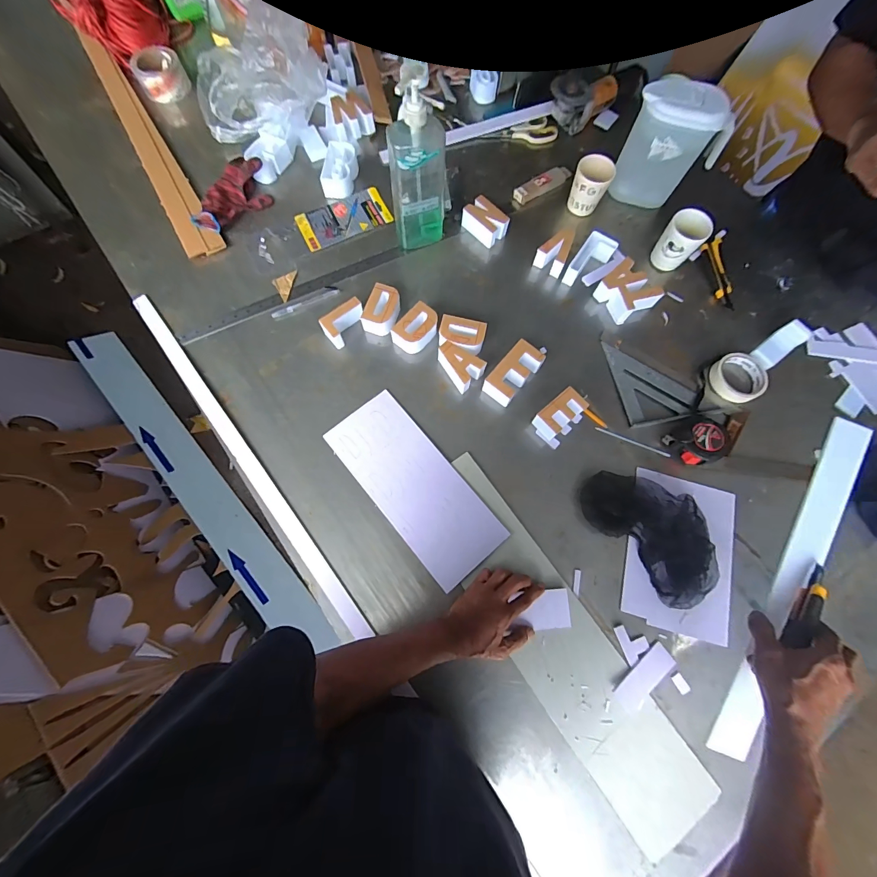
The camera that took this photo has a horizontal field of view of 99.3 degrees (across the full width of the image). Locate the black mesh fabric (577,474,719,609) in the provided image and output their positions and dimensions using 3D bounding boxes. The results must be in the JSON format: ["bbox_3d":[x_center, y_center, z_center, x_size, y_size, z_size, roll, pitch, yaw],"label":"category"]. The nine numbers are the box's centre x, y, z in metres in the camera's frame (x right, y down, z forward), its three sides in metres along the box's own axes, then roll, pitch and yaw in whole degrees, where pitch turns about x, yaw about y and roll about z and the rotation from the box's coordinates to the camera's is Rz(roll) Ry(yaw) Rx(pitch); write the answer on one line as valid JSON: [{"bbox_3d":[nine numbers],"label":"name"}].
[{"bbox_3d":[0.358,0.145,0.612,0.149,0.038,0.246,-38,78,-11],"label":"black mesh fabric"}]

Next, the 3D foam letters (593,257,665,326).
[{"bbox_3d":[0.370,-0.288,0.731,0.088,0.051,0.102,-34,78,-10],"label":"3D foam letters"}]

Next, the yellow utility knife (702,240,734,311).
[{"bbox_3d":[0.568,-0.337,0.758,0.044,0.017,0.162,1,74,-1],"label":"yellow utility knife"}]

